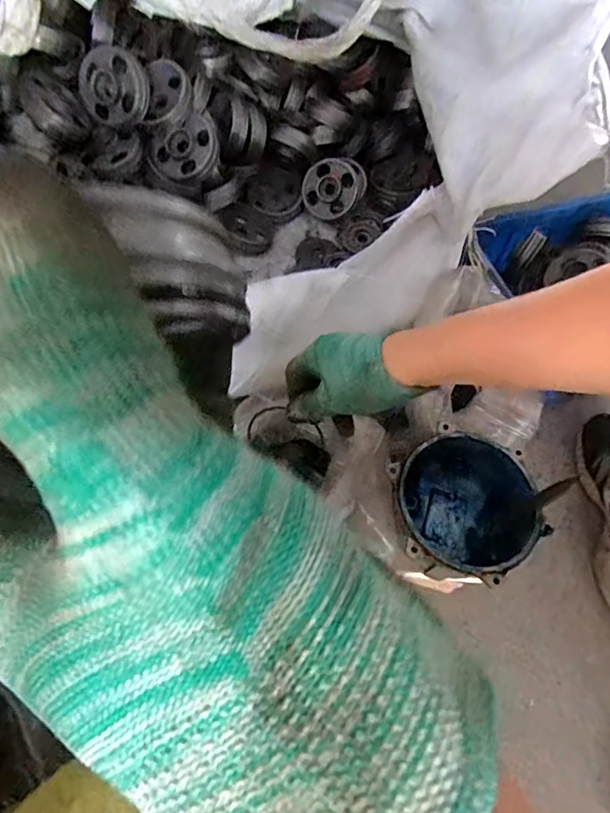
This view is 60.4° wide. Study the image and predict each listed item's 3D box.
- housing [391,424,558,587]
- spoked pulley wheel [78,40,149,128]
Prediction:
[{"bbox_3d":[0.166,0.112,0.567,0.147,0.080,0.144,-36,68,-21],"label":"housing"},{"bbox_3d":[-0.241,-0.402,0.658,0.087,0.088,0.024,34,32,-19],"label":"spoked pulley wheel"}]

